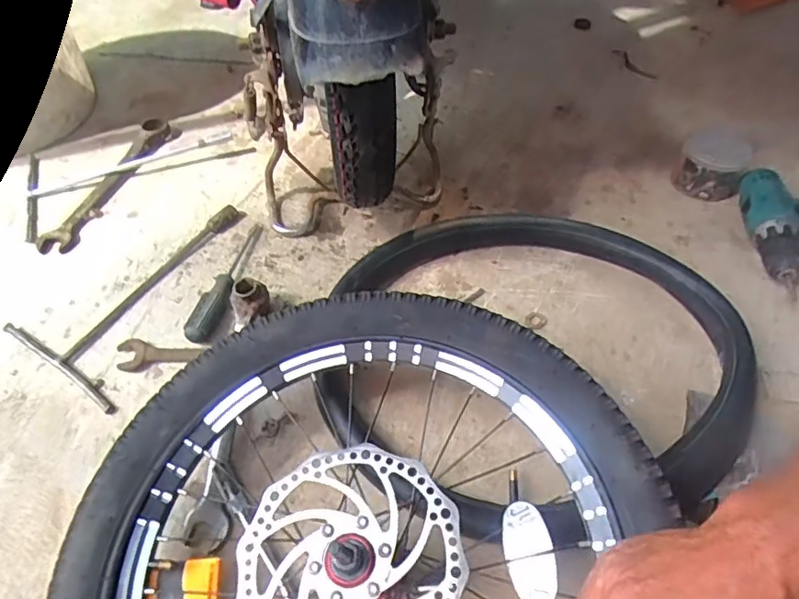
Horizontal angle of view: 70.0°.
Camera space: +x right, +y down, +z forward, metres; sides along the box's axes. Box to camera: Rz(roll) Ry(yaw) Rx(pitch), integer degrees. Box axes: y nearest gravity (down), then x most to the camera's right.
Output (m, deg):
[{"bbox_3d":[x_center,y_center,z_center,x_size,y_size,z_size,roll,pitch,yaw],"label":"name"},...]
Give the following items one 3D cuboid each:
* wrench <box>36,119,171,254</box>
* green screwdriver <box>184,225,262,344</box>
[{"bbox_3d":[-0.405,-0.170,0.807,0.047,0.022,0.276,13,48,10],"label":"wrench"},{"bbox_3d":[-0.206,-0.026,0.690,0.032,0.032,0.195,3,40,7],"label":"green screwdriver"}]

